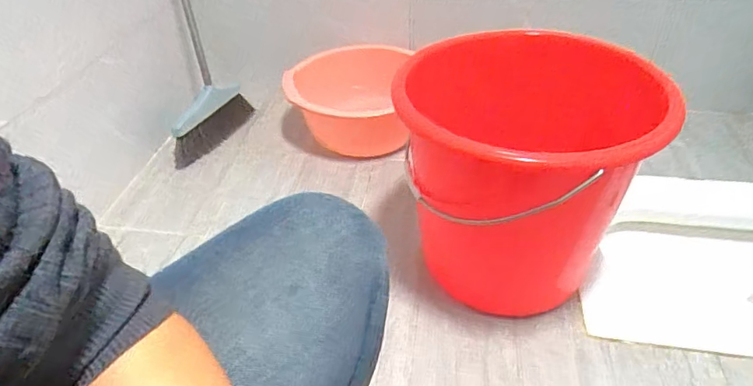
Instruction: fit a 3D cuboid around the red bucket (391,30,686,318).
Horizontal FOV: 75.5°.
[{"bbox_3d":[0.220,-0.030,0.843,0.349,0.389,0.413,8,43,12],"label":"red bucket"}]

